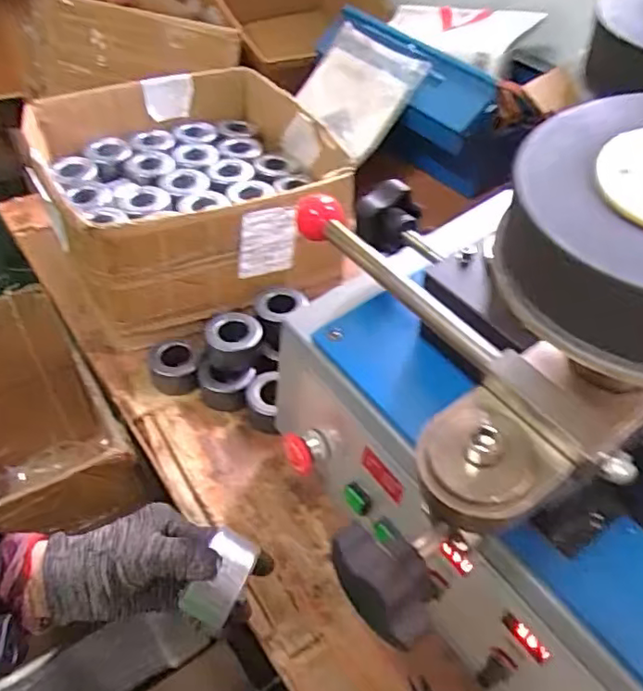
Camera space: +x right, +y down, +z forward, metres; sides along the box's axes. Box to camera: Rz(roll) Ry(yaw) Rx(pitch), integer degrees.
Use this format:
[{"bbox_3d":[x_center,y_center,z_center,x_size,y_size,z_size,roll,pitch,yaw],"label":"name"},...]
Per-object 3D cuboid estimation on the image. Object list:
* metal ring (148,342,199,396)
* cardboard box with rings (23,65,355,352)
[{"bbox_3d":[-0.167,0.026,0.690,0.051,0.031,0.056,2,45,-2],"label":"metal ring"},{"bbox_3d":[-0.170,-0.204,0.802,0.352,0.155,0.342,-15,48,-18],"label":"cardboard box with rings"}]

